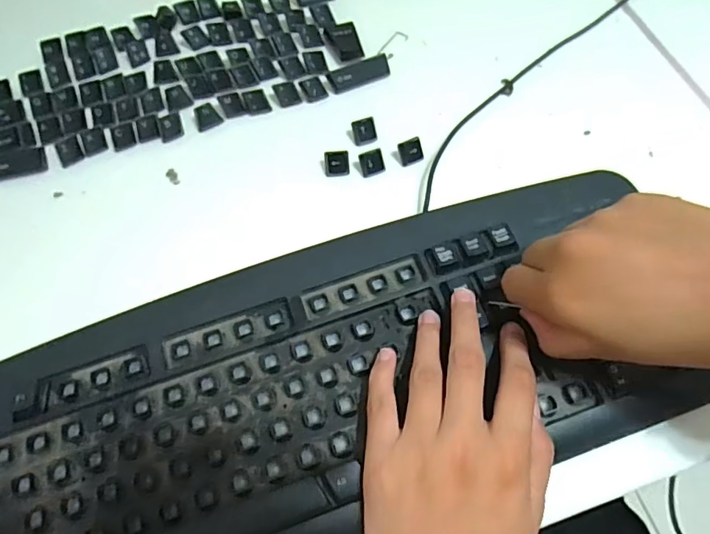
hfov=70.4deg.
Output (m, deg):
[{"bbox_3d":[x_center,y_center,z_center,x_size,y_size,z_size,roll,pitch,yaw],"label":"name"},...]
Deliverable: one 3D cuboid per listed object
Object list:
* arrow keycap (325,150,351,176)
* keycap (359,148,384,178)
[{"bbox_3d":[-0.013,-0.074,0.363,0.017,0.014,0.014,-6,65,-1],"label":"arrow keycap"},{"bbox_3d":[0.012,-0.075,0.363,0.018,0.013,0.013,-25,67,-9],"label":"keycap"}]

